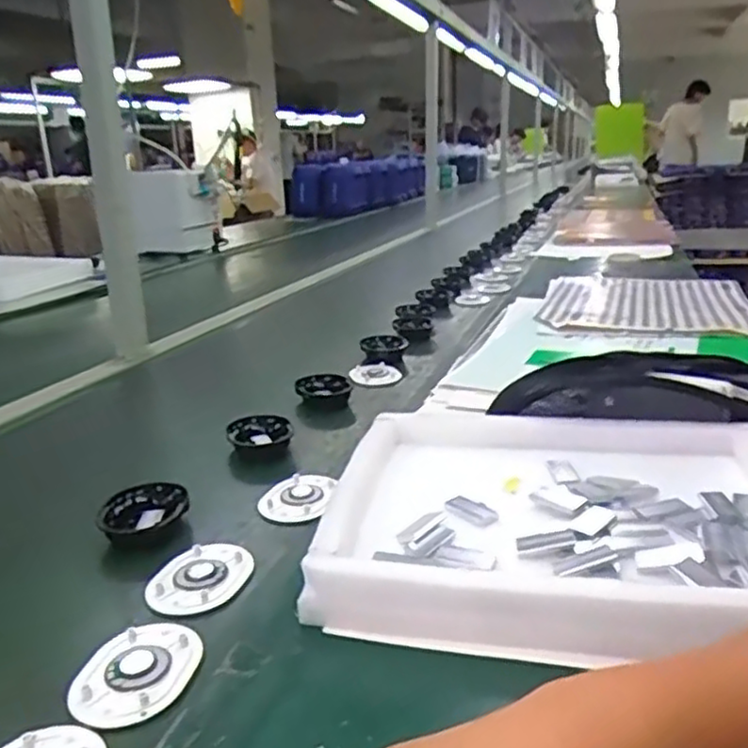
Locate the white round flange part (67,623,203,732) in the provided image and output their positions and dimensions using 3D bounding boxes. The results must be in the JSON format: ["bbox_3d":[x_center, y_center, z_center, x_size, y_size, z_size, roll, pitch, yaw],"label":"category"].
[{"bbox_3d":[-0.150,0.189,0.447,0.067,0.010,0.087,2,19,15],"label":"white round flange part"}]

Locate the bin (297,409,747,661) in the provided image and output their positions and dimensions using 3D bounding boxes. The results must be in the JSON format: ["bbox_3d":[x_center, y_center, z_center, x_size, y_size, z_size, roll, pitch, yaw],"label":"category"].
[{"bbox_3d":[0.166,0.107,0.575,0.388,0.044,0.330,1,18,12],"label":"bin"}]

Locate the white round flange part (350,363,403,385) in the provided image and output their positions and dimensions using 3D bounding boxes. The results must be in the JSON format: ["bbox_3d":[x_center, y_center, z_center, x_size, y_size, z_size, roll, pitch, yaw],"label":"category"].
[{"bbox_3d":[0.001,-0.001,1.035,0.072,0.013,0.081,-12,20,-25],"label":"white round flange part"}]

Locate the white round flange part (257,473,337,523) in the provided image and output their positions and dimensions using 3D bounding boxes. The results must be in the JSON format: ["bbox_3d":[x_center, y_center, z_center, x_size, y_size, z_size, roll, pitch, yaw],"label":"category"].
[{"bbox_3d":[-0.072,0.119,0.671,0.061,0.018,0.080,2,19,15],"label":"white round flange part"}]

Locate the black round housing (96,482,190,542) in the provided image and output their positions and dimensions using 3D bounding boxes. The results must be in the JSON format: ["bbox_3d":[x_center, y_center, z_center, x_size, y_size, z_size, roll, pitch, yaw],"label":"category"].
[{"bbox_3d":[-0.205,0.126,0.627,0.075,0.023,0.093,-8,19,-16],"label":"black round housing"}]

